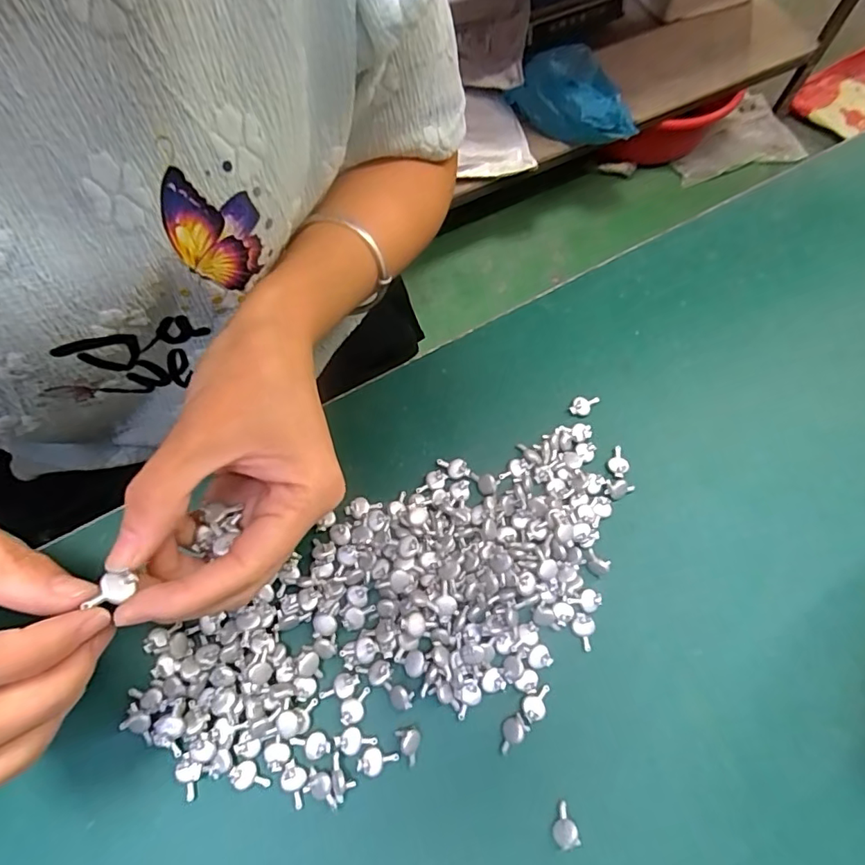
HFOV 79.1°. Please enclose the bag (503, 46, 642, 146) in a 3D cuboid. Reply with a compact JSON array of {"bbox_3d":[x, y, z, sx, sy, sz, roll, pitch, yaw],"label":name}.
[{"bbox_3d":[0.283,-0.681,1.072,0.222,0.093,0.200,-11,68,-6],"label":"bag"}]

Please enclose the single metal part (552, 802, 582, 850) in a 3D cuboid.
[{"bbox_3d":[0.055,0.167,0.221,0.010,0.008,0.015,-16,69,-9],"label":"single metal part"}]

